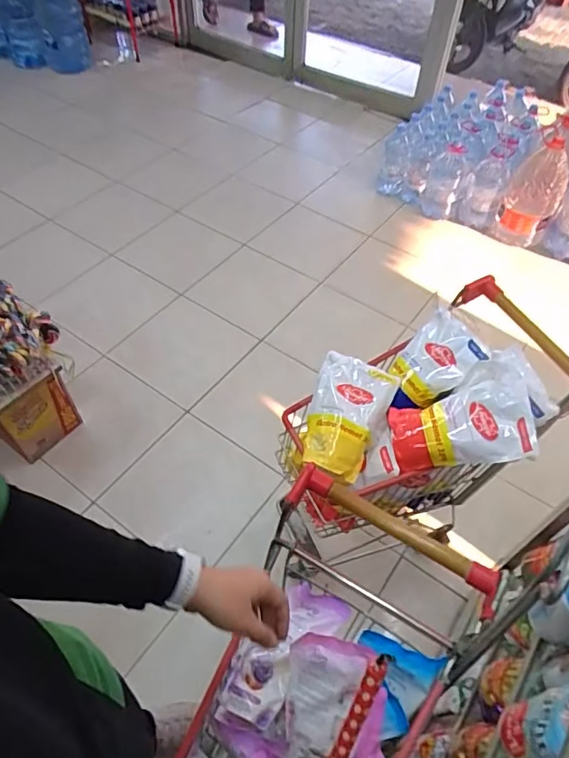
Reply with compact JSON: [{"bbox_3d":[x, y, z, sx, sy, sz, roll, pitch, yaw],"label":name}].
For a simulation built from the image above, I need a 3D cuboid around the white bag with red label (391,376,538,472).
[{"bbox_3d":[0.317,0.083,0.929,0.240,0.042,0.147,-12,63,20],"label":"white bag with red label"}]

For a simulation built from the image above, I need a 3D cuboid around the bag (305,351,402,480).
[{"bbox_3d":[0.119,0.071,0.996,0.144,0.060,0.243,18,54,12],"label":"bag"}]

